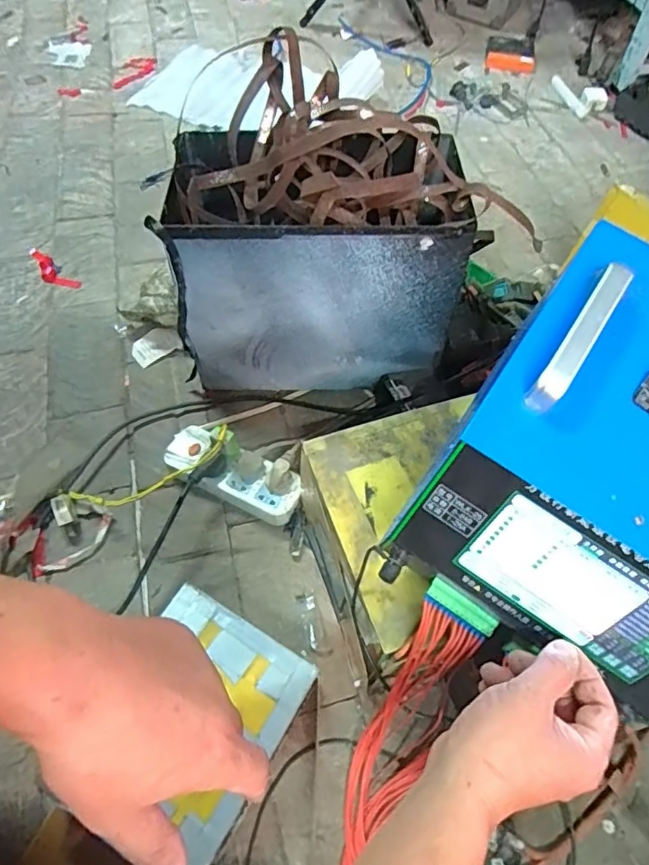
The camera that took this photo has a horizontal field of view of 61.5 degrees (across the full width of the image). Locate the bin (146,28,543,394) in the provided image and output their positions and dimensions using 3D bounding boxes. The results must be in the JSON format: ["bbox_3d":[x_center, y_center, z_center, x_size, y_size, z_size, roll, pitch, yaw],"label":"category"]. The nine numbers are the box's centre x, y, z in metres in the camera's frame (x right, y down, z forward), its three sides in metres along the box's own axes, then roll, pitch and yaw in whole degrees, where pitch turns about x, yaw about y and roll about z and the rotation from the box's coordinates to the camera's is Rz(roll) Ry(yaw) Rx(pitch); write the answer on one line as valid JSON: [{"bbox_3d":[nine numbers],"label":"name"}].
[{"bbox_3d":[-0.011,-0.252,0.745,0.355,0.358,0.240,1,58,-3],"label":"bin"}]

